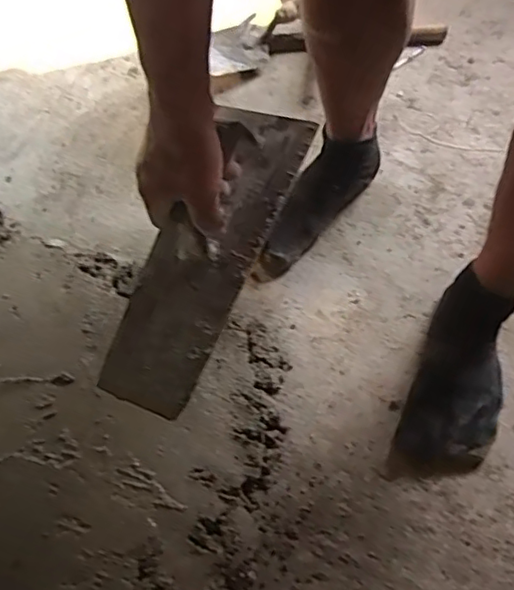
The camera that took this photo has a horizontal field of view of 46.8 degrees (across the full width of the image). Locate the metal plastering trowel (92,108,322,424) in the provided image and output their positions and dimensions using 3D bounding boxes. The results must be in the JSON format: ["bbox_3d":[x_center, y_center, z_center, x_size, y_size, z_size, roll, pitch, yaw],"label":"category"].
[{"bbox_3d":[-0.048,-0.043,0.523,0.101,0.047,0.292,26,84,16],"label":"metal plastering trowel"}]

